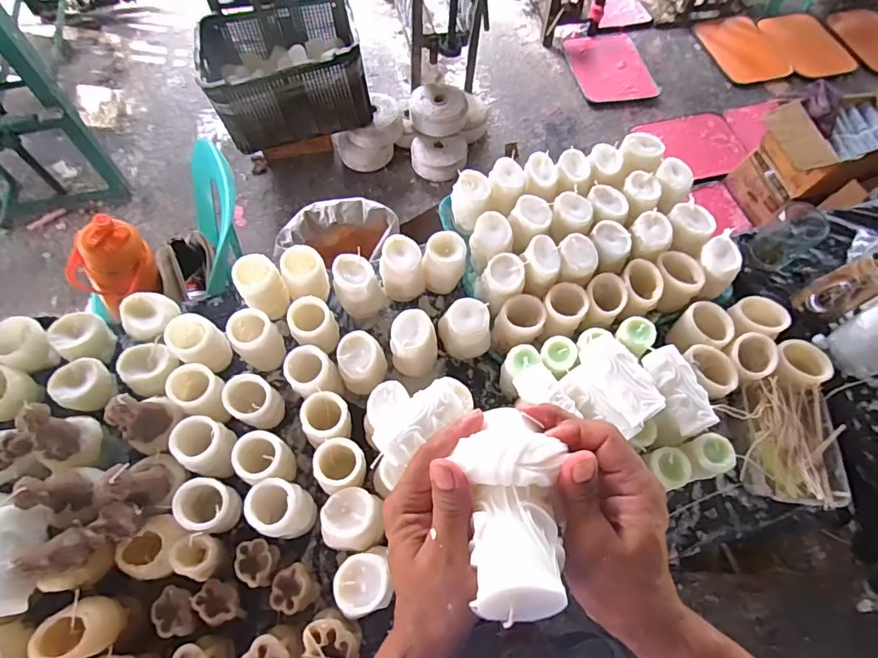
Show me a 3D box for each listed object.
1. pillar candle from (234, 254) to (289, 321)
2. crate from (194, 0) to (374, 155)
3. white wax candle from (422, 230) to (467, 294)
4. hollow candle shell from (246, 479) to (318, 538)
[{"bbox_3d":[-0.266,-0.063,0.727,0.062,0.091,0.057,1,65,-2],"label":"pillar candle"},{"bbox_3d":[-0.529,-0.885,1.637,0.509,0.239,0.417,-17,67,-10],"label":"crate"},{"bbox_3d":[0.008,-0.098,0.775,0.067,0.102,0.072,5,65,0],"label":"white wax candle"},{"bbox_3d":[-0.196,0.227,0.605,0.075,0.085,0.066,14,65,4],"label":"hollow candle shell"}]

